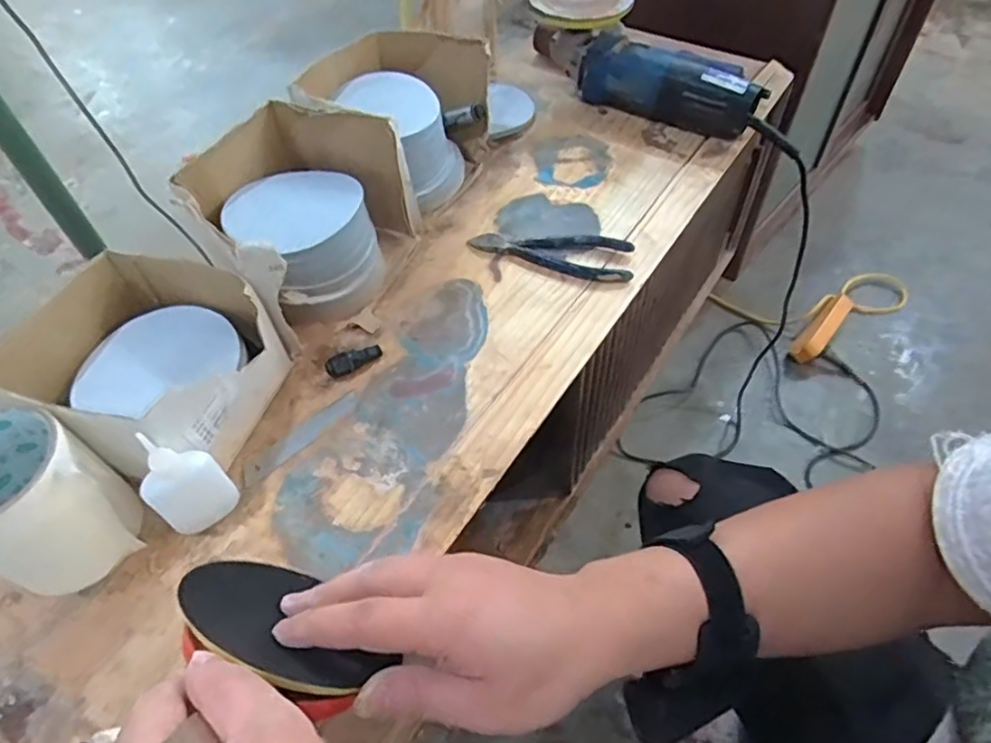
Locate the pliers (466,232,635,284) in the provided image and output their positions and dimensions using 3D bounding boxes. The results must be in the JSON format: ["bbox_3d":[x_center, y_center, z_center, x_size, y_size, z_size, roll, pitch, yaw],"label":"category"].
[{"bbox_3d":[0.053,-0.116,0.592,0.156,0.011,0.050,12,54,12],"label":"pliers"}]

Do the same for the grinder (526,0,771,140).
[{"bbox_3d":[0.169,-0.367,0.734,0.301,0.107,0.132,37,59,12],"label":"grinder"}]

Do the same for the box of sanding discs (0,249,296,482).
[{"bbox_3d":[-0.254,0.001,0.457,0.147,0.093,0.142,11,54,11],"label":"box of sanding discs"}]

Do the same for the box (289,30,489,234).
[{"bbox_3d":[-0.100,-0.253,0.634,0.148,0.121,0.183,17,55,15],"label":"box"}]

